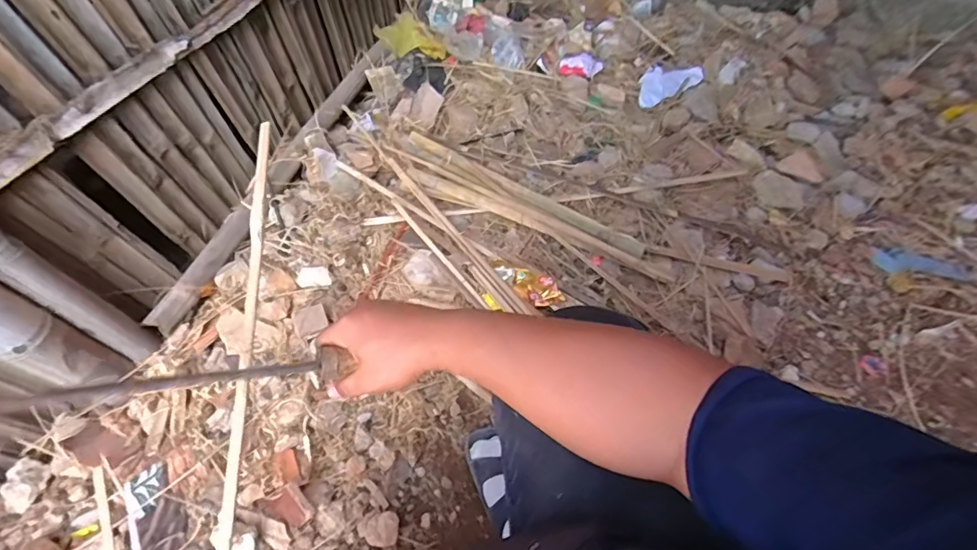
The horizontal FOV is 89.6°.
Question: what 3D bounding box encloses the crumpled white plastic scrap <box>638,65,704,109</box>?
[{"bbox_3d":[0.438,-0.492,1.230,0.210,0.017,0.114,-32,67,-19],"label":"crumpled white plastic scrap"}]

